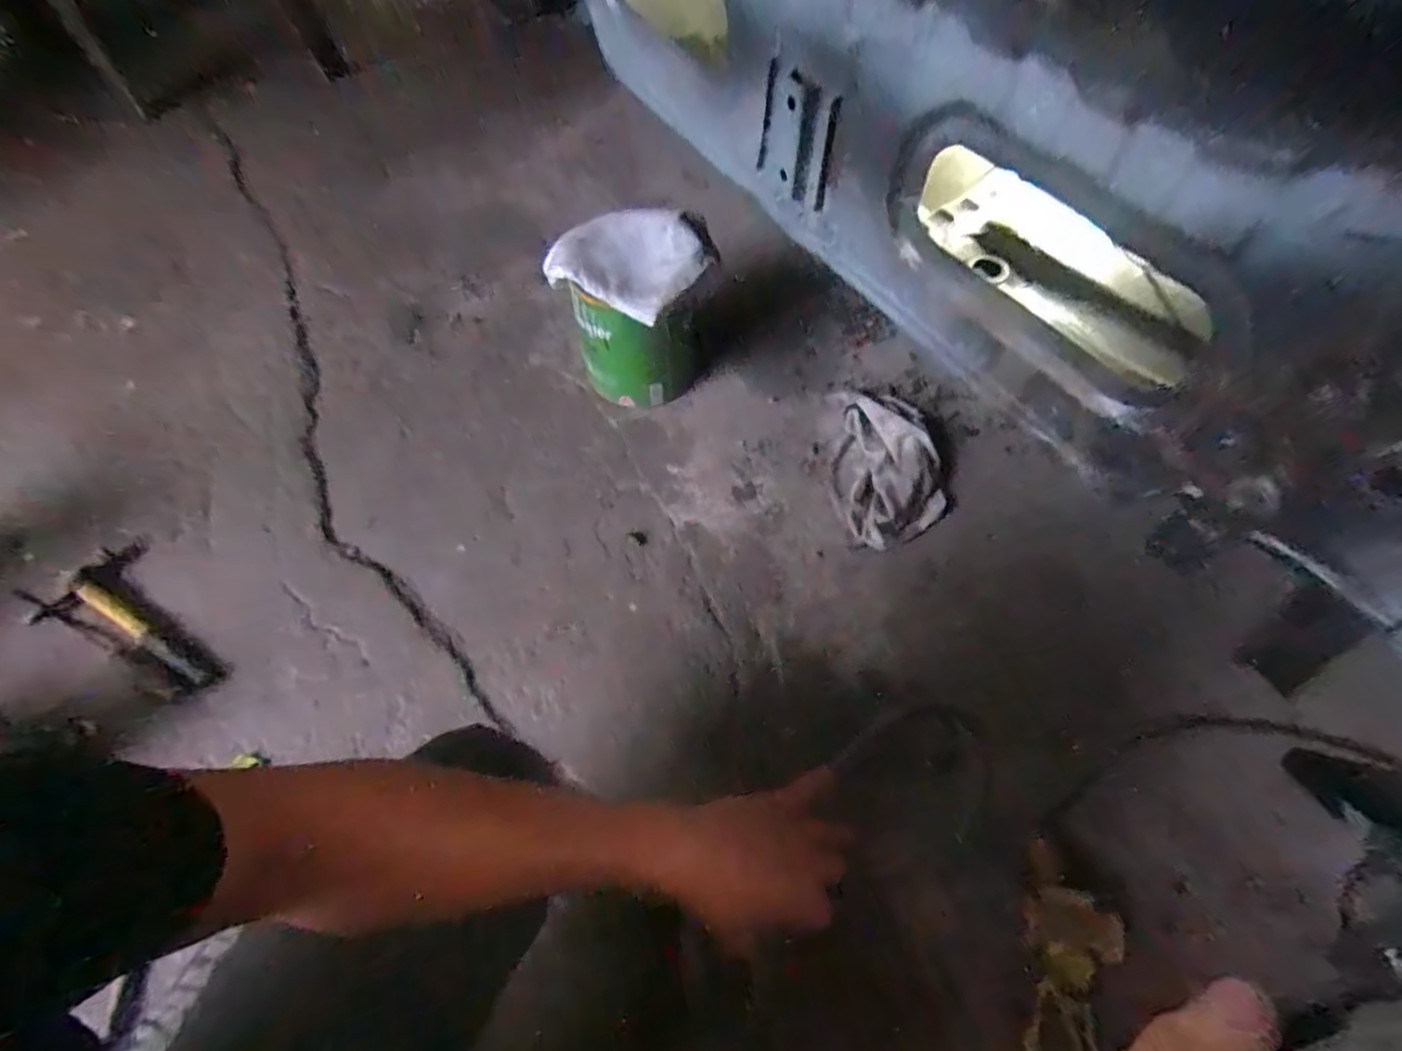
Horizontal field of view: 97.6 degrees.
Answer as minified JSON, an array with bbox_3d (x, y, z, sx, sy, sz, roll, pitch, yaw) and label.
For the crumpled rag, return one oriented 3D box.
[{"bbox_3d":[0.242,-0.086,0.811,0.143,0.047,0.223,-11,63,-3],"label":"crumpled rag"}]

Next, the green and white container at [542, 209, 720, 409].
[{"bbox_3d":[-0.086,-0.284,0.835,0.178,0.211,0.179,-1,63,2],"label":"green and white container"}]

